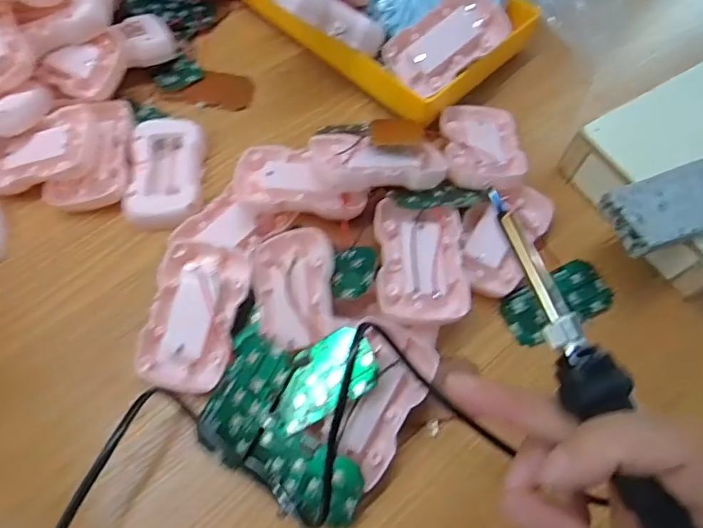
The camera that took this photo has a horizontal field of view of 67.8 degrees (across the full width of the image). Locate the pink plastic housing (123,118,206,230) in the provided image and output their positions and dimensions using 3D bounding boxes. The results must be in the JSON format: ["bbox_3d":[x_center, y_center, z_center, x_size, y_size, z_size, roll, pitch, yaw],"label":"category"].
[{"bbox_3d":[-0.134,-0.067,0.382,0.050,0.017,0.085,-2,64,-4],"label":"pink plastic housing"}]

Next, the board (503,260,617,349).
[{"bbox_3d":[0.140,0.026,0.355,0.073,0.011,0.038,-26,67,-14],"label":"board"}]

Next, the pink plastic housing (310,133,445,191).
[{"bbox_3d":[0.019,-0.070,0.353,0.089,0.027,0.049,-1,64,-3],"label":"pink plastic housing"}]

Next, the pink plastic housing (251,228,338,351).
[{"bbox_3d":[-0.037,0.014,0.322,0.055,0.015,0.070,-19,69,28],"label":"pink plastic housing"}]

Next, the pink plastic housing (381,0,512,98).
[{"bbox_3d":[0.073,-0.170,0.399,0.088,0.014,0.052,-35,89,9],"label":"pink plastic housing"}]

